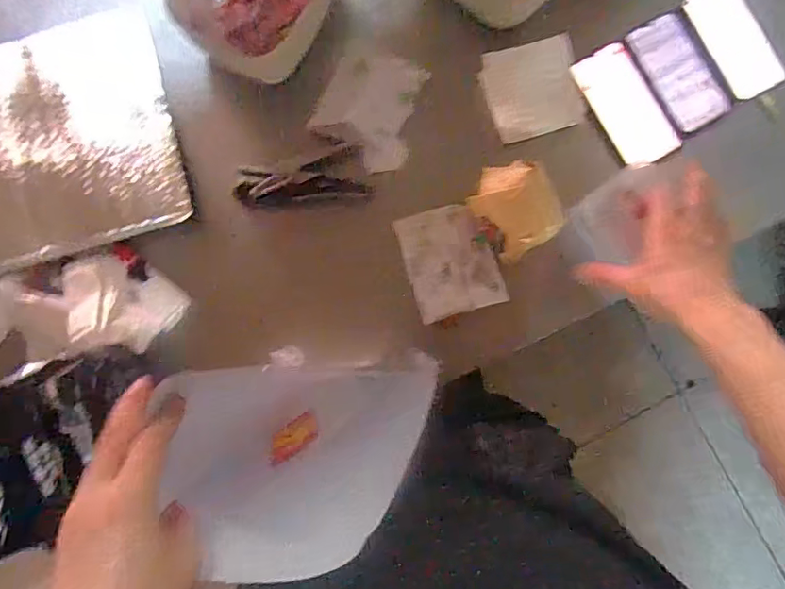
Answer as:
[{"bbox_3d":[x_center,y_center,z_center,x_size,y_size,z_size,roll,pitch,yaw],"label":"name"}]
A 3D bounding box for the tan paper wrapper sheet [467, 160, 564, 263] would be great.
[{"bbox_3d":[0.149,-0.106,0.638,0.089,0.026,0.107,-33,88,-2],"label":"tan paper wrapper sheet"}]

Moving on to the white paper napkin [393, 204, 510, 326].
[{"bbox_3d":[0.071,-0.041,0.653,0.105,0.004,0.131,-18,92,8],"label":"white paper napkin"}]

